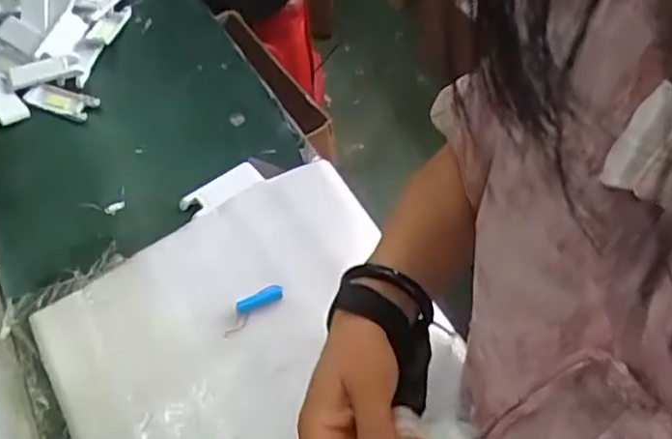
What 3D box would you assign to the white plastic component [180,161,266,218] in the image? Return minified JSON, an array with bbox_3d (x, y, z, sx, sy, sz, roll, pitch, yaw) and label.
[{"bbox_3d":[-0.142,-0.040,0.750,0.100,0.010,0.037,-29,58,-18],"label":"white plastic component"}]

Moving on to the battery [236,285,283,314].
[{"bbox_3d":[-0.082,0.086,0.651,0.051,0.013,0.016,-25,57,-16],"label":"battery"}]

